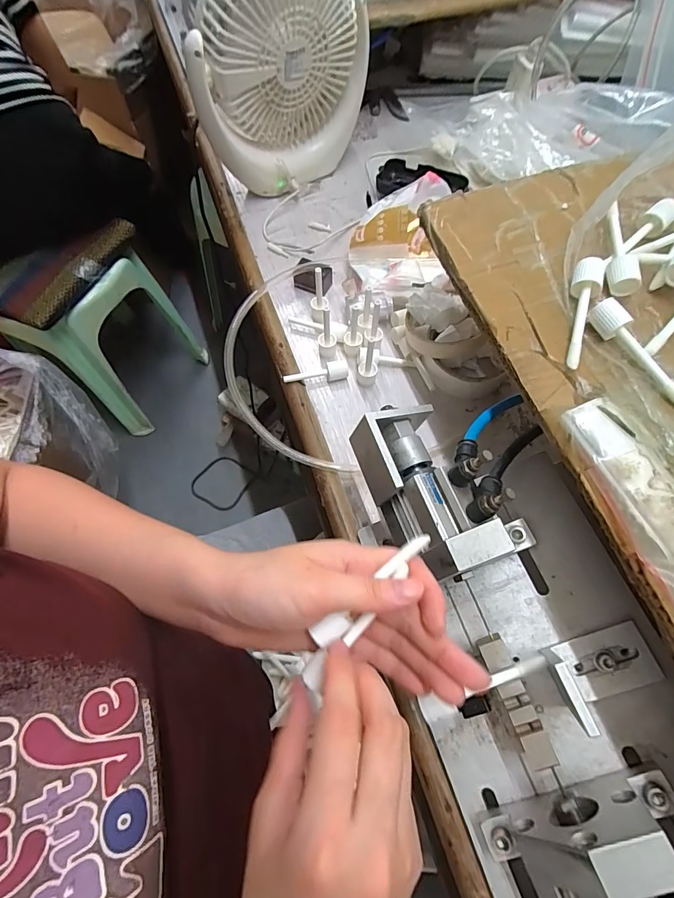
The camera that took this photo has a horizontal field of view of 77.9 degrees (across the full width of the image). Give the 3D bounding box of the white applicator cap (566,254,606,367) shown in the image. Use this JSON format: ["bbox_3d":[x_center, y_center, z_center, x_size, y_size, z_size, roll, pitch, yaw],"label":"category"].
[{"bbox_3d":[0.160,-0.091,0.273,0.019,0.014,0.082,19,68,9],"label":"white applicator cap"}]

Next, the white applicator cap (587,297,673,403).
[{"bbox_3d":[0.191,-0.060,0.257,0.016,0.016,0.081,-31,69,-12],"label":"white applicator cap"}]

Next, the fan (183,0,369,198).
[{"bbox_3d":[-0.060,-0.407,0.461,0.184,0.211,0.061,-36,70,-14],"label":"fan"}]

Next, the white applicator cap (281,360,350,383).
[{"bbox_3d":[-0.021,-0.076,0.419,0.065,0.013,0.015,-8,66,-3],"label":"white applicator cap"}]

